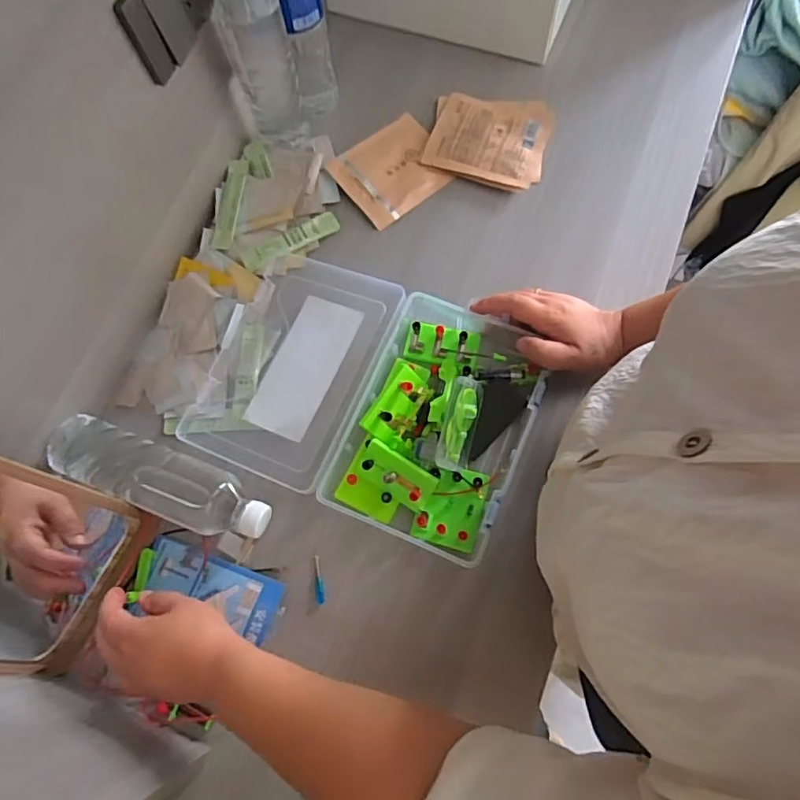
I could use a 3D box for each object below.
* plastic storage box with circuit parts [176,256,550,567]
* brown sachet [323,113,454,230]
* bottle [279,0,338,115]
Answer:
[{"bbox_3d":[-0.035,-0.008,0.568,0.310,0.061,0.226,23,76,5],"label":"plastic storage box with circuit parts"},{"bbox_3d":[-0.007,-0.266,0.667,0.119,0.013,0.100,-36,78,-10],"label":"brown sachet"},{"bbox_3d":[-0.105,-0.395,0.599,0.063,0.226,0.055,-12,75,-4],"label":"bottle"}]

